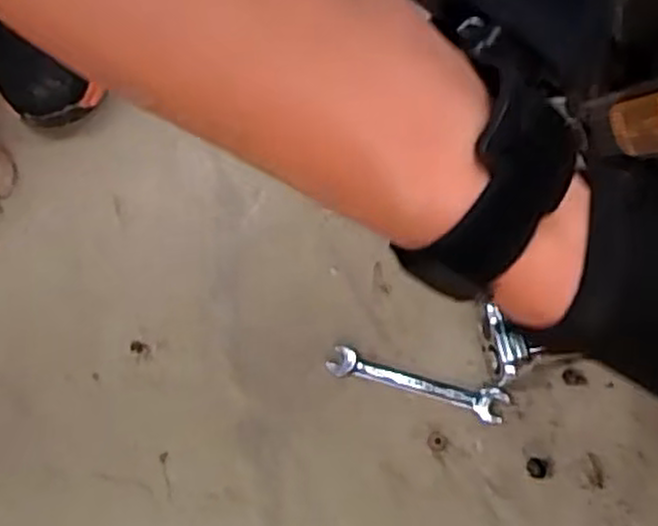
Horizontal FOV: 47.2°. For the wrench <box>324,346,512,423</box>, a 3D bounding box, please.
[{"bbox_3d":[0.065,0.087,0.545,0.130,0.013,0.024,16,73,4],"label":"wrench"}]

